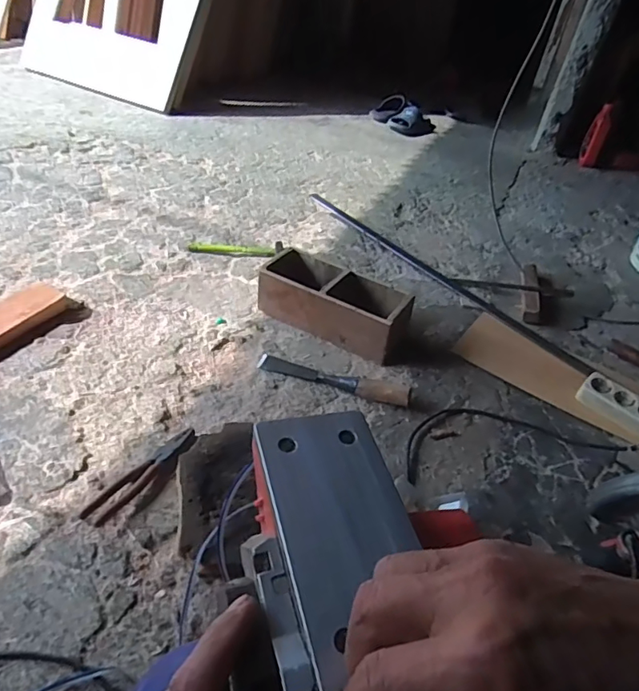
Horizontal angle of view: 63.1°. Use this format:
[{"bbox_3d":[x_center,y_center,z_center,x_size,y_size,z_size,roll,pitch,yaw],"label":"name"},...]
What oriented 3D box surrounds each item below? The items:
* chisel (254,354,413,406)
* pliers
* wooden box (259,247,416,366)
[{"bbox_3d":[0.023,0.058,0.941,0.286,0.046,0.033,17,40,13],"label":"chisel"},{"bbox_3d":[-0.252,0.184,0.754,0.048,0.033,0.188,31,45,27],"label":"pliers"},{"bbox_3d":[0.036,-0.083,1.069,0.310,0.110,0.128,24,42,21],"label":"wooden box"}]

